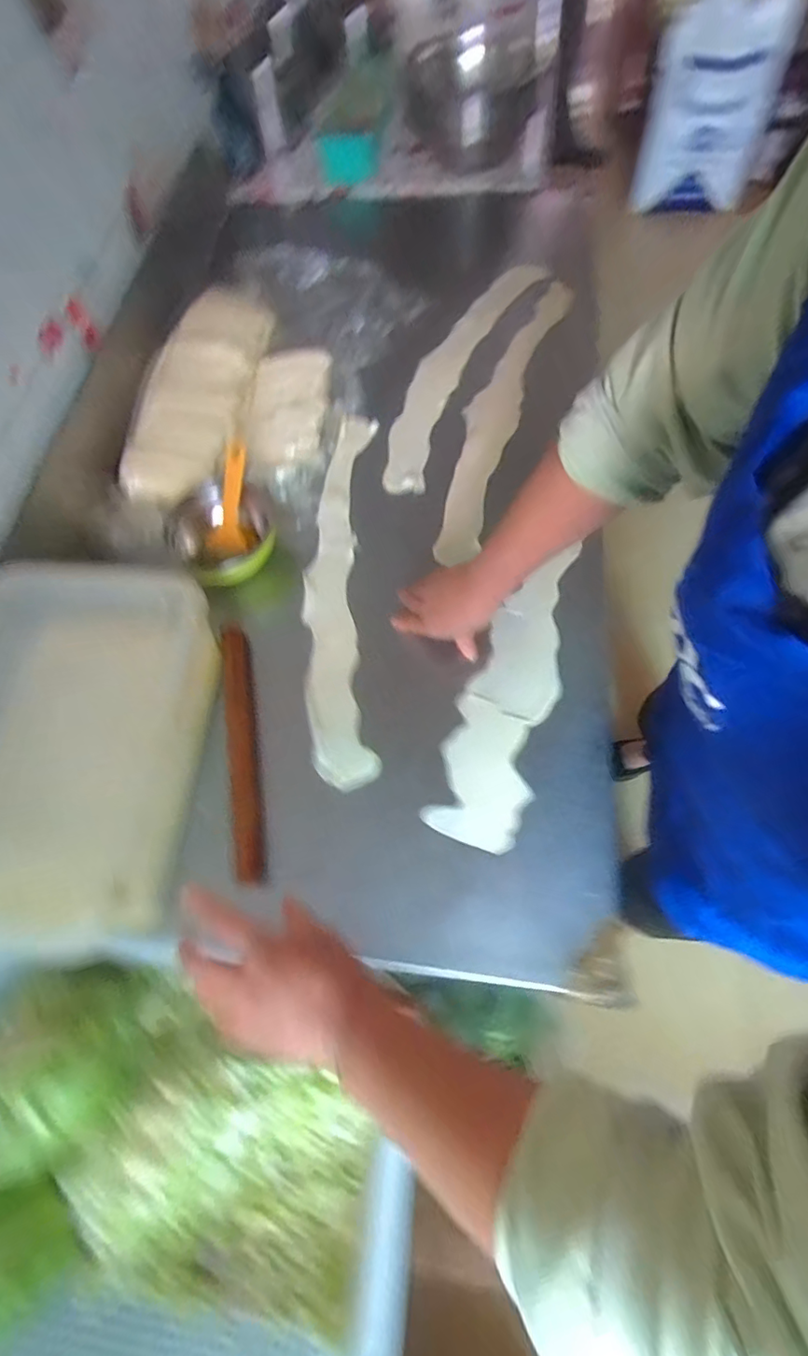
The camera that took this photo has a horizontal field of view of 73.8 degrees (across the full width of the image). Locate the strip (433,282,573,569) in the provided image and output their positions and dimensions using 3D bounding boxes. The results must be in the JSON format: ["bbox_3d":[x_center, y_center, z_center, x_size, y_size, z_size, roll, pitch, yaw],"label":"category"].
[{"bbox_3d":[0.145,-0.412,0.803,0.082,0.014,0.559,18,70,12],"label":"strip"}]

